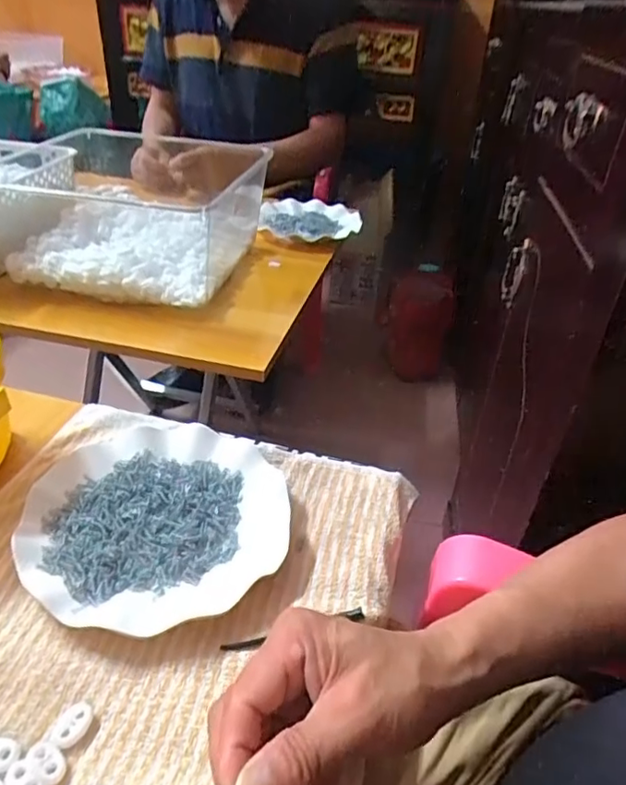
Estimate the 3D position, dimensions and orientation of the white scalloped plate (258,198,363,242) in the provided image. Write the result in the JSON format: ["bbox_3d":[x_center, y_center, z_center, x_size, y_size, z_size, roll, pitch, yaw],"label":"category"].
[{"bbox_3d":[-0.005,-0.292,0.928,0.158,0.025,0.158,1,36,-3],"label":"white scalloped plate"}]

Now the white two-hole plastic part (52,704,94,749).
[{"bbox_3d":[-0.128,0.179,0.301,0.015,0.007,0.023,19,39,21],"label":"white two-hole plastic part"}]

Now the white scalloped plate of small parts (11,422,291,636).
[{"bbox_3d":[-0.114,0.086,0.413,0.177,0.026,0.174,2,36,-2],"label":"white scalloped plate of small parts"}]

